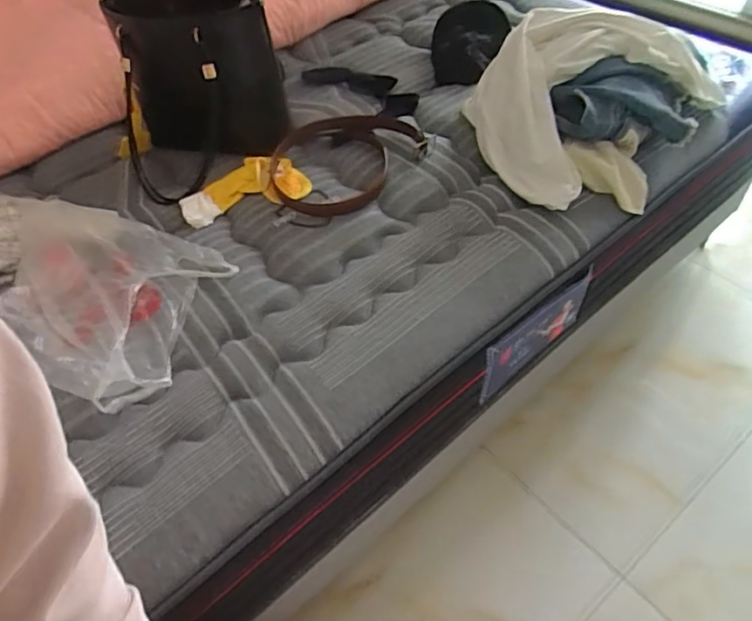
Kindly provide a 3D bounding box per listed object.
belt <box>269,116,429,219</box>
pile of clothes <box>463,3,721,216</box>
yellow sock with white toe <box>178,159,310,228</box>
[{"bbox_3d":[-0.076,-0.290,1.069,0.277,0.039,0.258,-3,50,4],"label":"belt"},{"bbox_3d":[0.358,-0.343,0.973,0.431,0.190,0.359,13,53,16],"label":"pile of clothes"},{"bbox_3d":[-0.238,-0.221,1.040,0.226,0.026,0.123,-14,50,-5],"label":"yellow sock with white toe"}]

